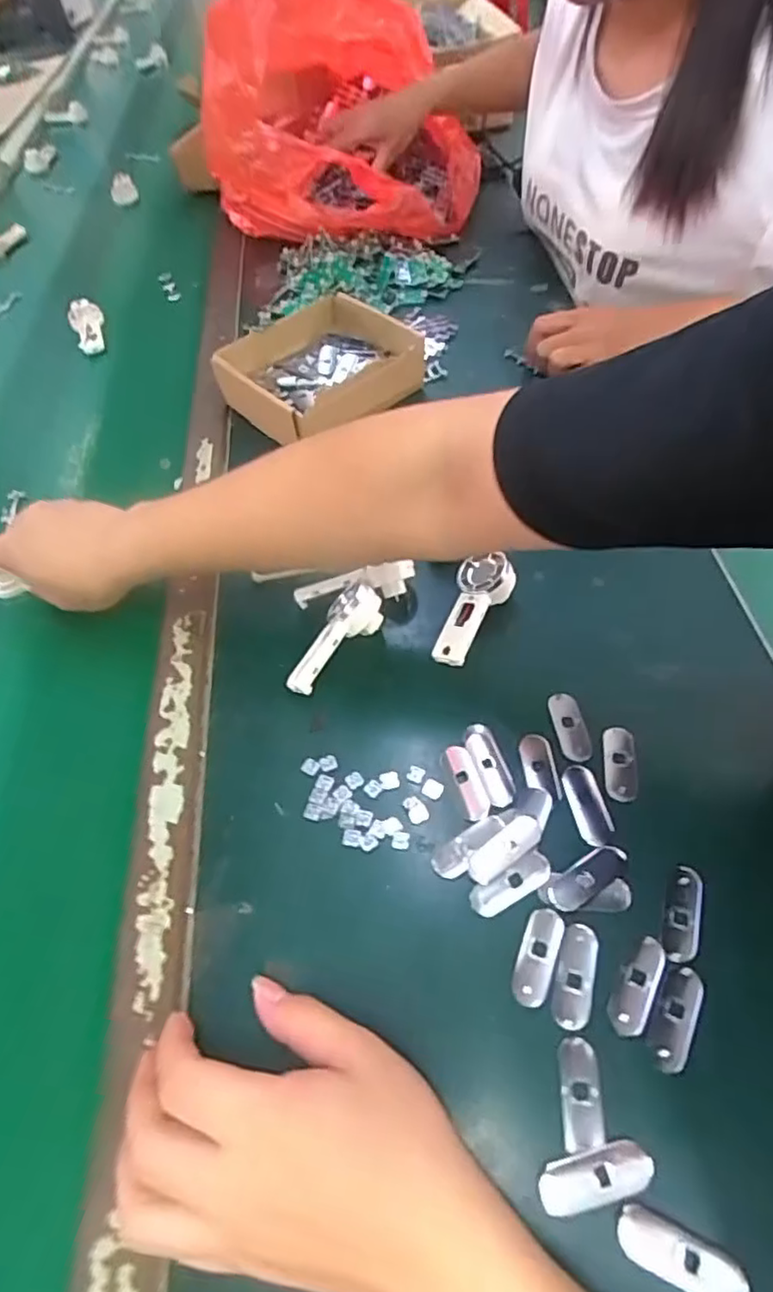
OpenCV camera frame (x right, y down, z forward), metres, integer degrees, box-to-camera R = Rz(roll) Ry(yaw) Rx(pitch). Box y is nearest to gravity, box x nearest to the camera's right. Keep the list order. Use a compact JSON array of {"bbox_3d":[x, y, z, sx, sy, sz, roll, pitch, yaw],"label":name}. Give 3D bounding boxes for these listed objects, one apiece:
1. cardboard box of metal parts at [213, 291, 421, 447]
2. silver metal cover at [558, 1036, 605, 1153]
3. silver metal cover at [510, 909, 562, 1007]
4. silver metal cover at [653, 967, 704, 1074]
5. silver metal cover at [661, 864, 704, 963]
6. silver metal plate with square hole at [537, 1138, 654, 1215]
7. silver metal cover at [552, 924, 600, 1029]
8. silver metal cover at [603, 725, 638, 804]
[{"bbox_3d":[-0.067,-0.279,0.639,0.191,0.054,0.152,-30,59,-15],"label":"cardboard box of metal parts"},{"bbox_3d":[0.095,0.218,0.309,0.019,0.005,0.045,0,56,5],"label":"silver metal cover"},{"bbox_3d":[0.083,0.169,0.345,0.019,0.004,0.049,17,59,15],"label":"silver metal cover"},{"bbox_3d":[0.150,0.191,0.324,0.017,0.004,0.051,23,61,19],"label":"silver metal cover"},{"bbox_3d":[0.167,0.149,0.354,0.020,0.004,0.052,15,59,14],"label":"silver metal cover"},{"bbox_3d":[0.096,0.243,0.290,0.053,0.004,0.019,-15,56,-5],"label":"silver metal plate with square hole"},{"bbox_3d":[0.101,0.175,0.338,0.020,0.004,0.051,13,58,13],"label":"silver metal cover"},{"bbox_3d":[0.150,0.076,0.408,0.020,0.004,0.051,5,52,12],"label":"silver metal cover"}]

